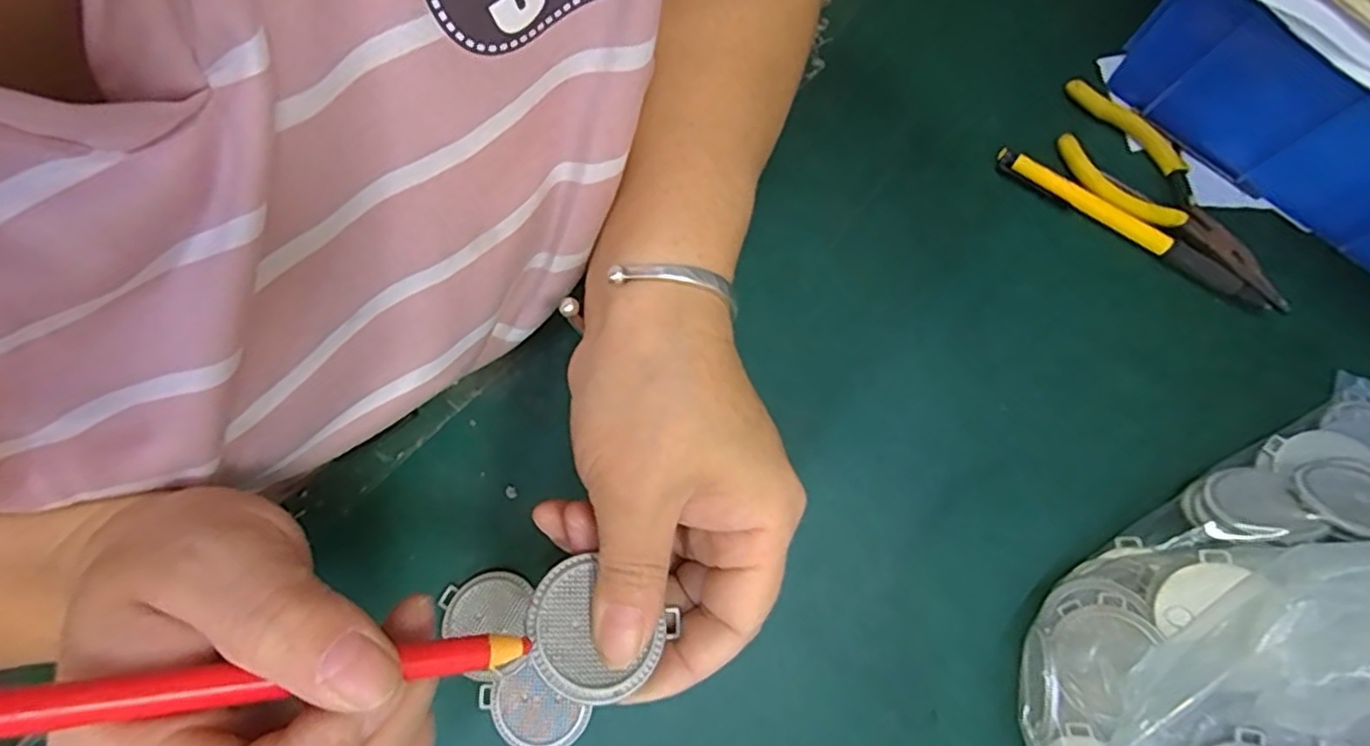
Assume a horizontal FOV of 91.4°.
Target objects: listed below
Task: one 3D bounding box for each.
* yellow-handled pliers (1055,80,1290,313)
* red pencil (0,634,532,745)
[{"bbox_3d":[0.234,-0.085,0.322,0.135,0.009,0.048,39,78,8],"label":"yellow-handled pliers"},{"bbox_3d":[-0.112,0.067,0.139,0.156,0.013,0.011,6,74,-31],"label":"red pencil"}]

